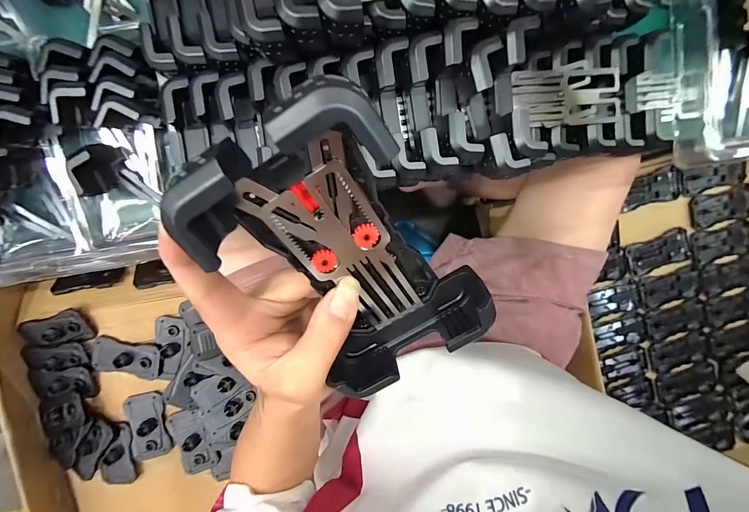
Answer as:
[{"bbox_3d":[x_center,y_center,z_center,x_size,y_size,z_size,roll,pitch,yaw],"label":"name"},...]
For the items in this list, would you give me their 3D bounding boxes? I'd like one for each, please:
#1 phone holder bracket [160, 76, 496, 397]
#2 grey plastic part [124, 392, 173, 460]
[{"bbox_3d":[-0.009,0.007,0.156,0.082,0.033,0.137,-29,124,5],"label":"phone holder bracket"},{"bbox_3d":[-0.382,0.288,0.573,0.056,0.016,0.114,-6,97,-1],"label":"grey plastic part"}]

